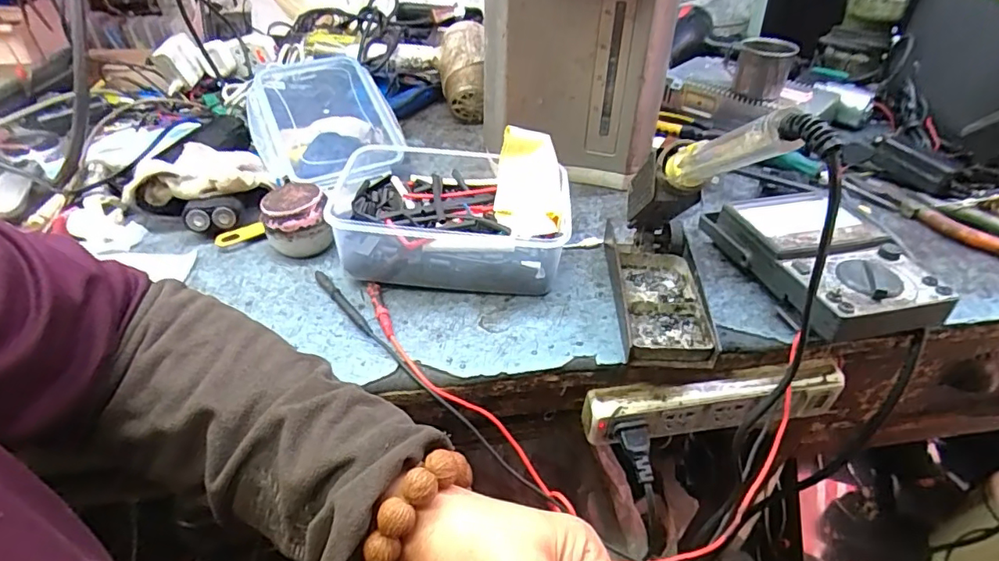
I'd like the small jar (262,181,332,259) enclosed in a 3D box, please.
[{"bbox_3d":[-0.193,-0.056,0.516,0.055,0.057,0.059,0,39,0],"label":"small jar"}]

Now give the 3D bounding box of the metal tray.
[{"bbox_3d":[0.136,0.004,0.472,0.071,0.028,0.163,2,39,2],"label":"metal tray"}]

